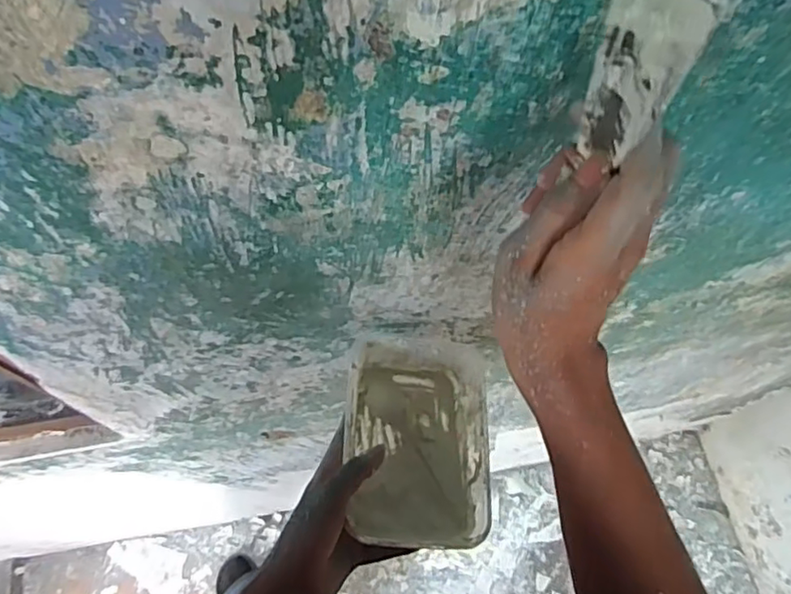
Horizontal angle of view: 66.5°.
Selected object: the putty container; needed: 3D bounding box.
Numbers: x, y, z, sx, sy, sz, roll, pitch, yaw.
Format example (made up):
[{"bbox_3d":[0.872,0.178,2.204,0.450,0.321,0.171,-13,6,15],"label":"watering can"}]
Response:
[{"bbox_3d":[0.019,0.123,0.518,0.116,0.063,0.168,1,65,1],"label":"putty container"}]

